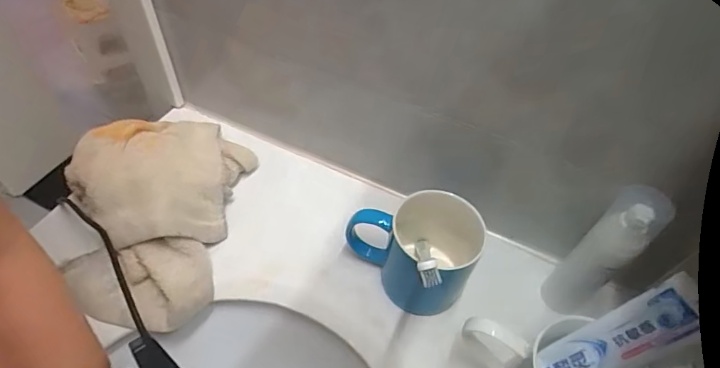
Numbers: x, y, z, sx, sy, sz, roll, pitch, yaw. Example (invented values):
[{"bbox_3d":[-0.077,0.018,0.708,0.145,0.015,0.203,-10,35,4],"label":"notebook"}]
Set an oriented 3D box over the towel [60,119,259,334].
[{"bbox_3d":[-0.210,0.018,0.434,0.160,0.089,0.213,7,53,2],"label":"towel"}]

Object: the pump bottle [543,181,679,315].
[{"bbox_3d":[0.200,0.064,0.378,0.038,0.160,0.032,37,57,23],"label":"pump bottle"}]

